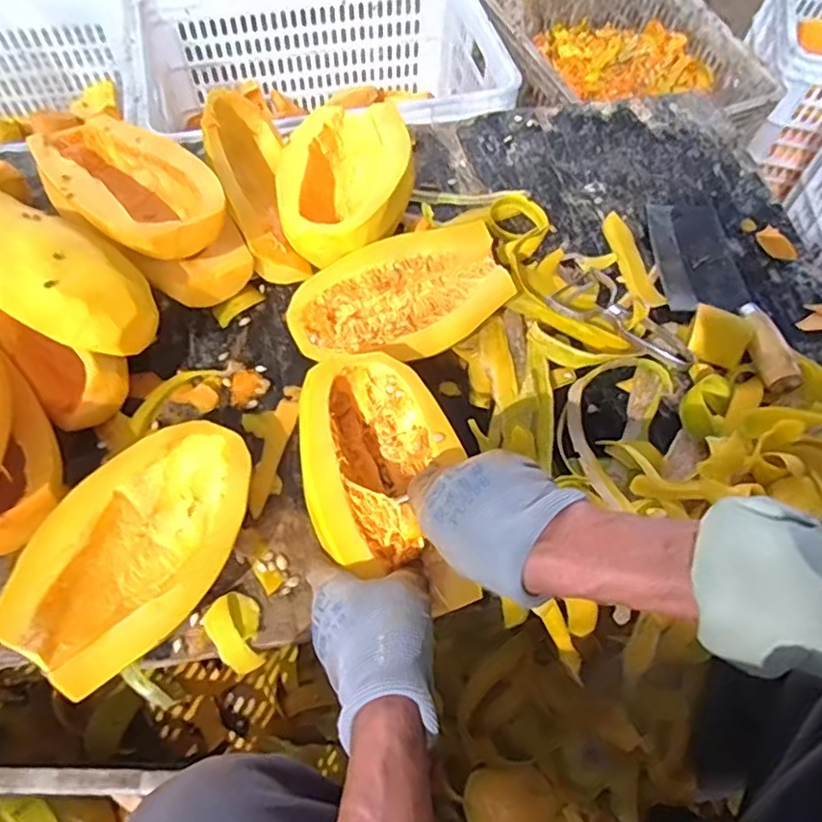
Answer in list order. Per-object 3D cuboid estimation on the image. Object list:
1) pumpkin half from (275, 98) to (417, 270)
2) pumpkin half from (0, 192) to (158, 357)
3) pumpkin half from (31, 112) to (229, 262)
[{"bbox_3d":[-0.068,-0.238,0.650,0.132,0.070,0.210,8,61,1],"label":"pumpkin half"},{"bbox_3d":[-0.331,-0.140,0.543,0.239,0.065,0.101,40,66,17],"label":"pumpkin half"},{"bbox_3d":[-0.273,-0.223,0.595,0.250,0.057,0.125,37,65,16],"label":"pumpkin half"}]

